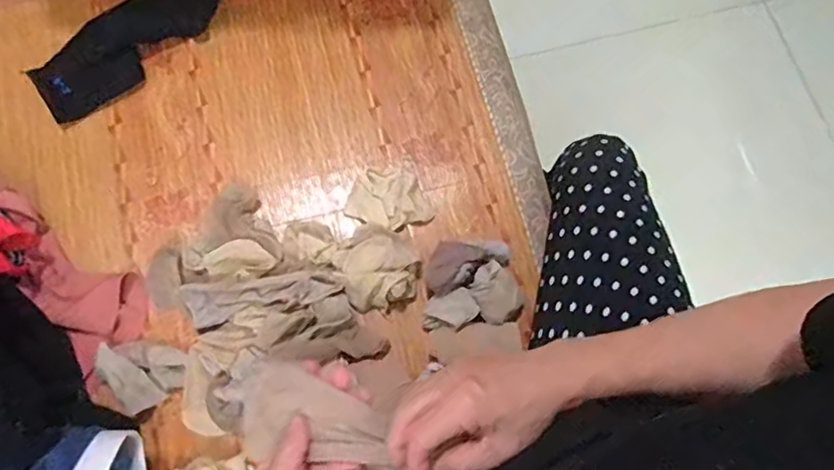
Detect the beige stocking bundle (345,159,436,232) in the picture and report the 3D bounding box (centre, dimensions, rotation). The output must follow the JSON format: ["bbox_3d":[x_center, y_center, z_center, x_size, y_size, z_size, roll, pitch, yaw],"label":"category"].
[{"bbox_3d":[-0.033,-0.039,0.637,0.087,0.018,0.073,-20,76,-8],"label":"beige stocking bundle"}]

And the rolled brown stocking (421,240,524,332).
[{"bbox_3d":[0.061,0.050,0.604,0.105,0.045,0.096,0,74,-2],"label":"rolled brown stocking"}]

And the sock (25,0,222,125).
[{"bbox_3d":[-0.335,-0.230,0.668,0.243,0.037,0.084,-36,78,-11],"label":"sock"}]

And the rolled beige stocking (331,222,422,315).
[{"bbox_3d":[-0.043,0.036,0.600,0.081,0.049,0.093,-43,80,-12],"label":"rolled beige stocking"}]

